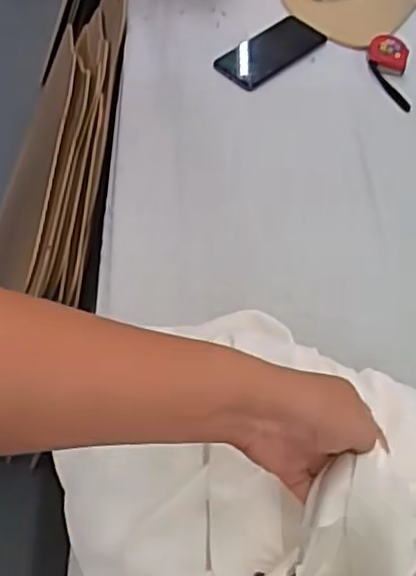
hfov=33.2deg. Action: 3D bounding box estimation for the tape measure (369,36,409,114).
[{"bbox_3d":[0.248,-0.299,0.956,0.054,0.025,0.126,5,55,5],"label":"tape measure"}]

